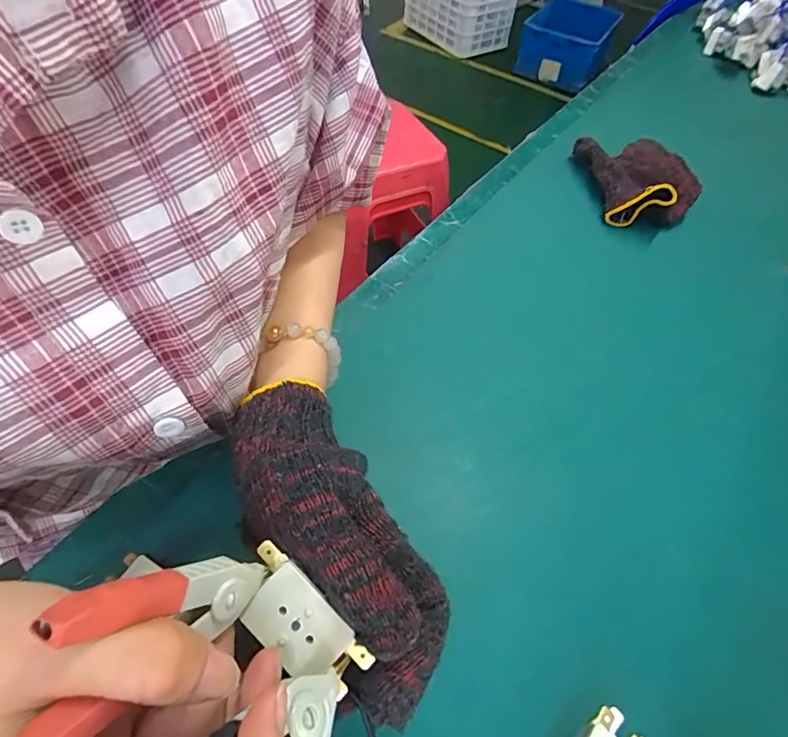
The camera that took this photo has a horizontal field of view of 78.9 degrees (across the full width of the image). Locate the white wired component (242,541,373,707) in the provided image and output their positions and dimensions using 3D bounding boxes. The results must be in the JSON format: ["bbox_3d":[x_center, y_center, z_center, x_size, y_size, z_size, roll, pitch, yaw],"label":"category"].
[{"bbox_3d":[-0.037,0.095,0.178,0.055,0.015,0.024,36,61,20],"label":"white wired component"}]

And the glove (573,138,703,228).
[{"bbox_3d":[0.278,-0.218,0.542,0.104,0.046,0.143,-7,56,-9],"label":"glove"}]

